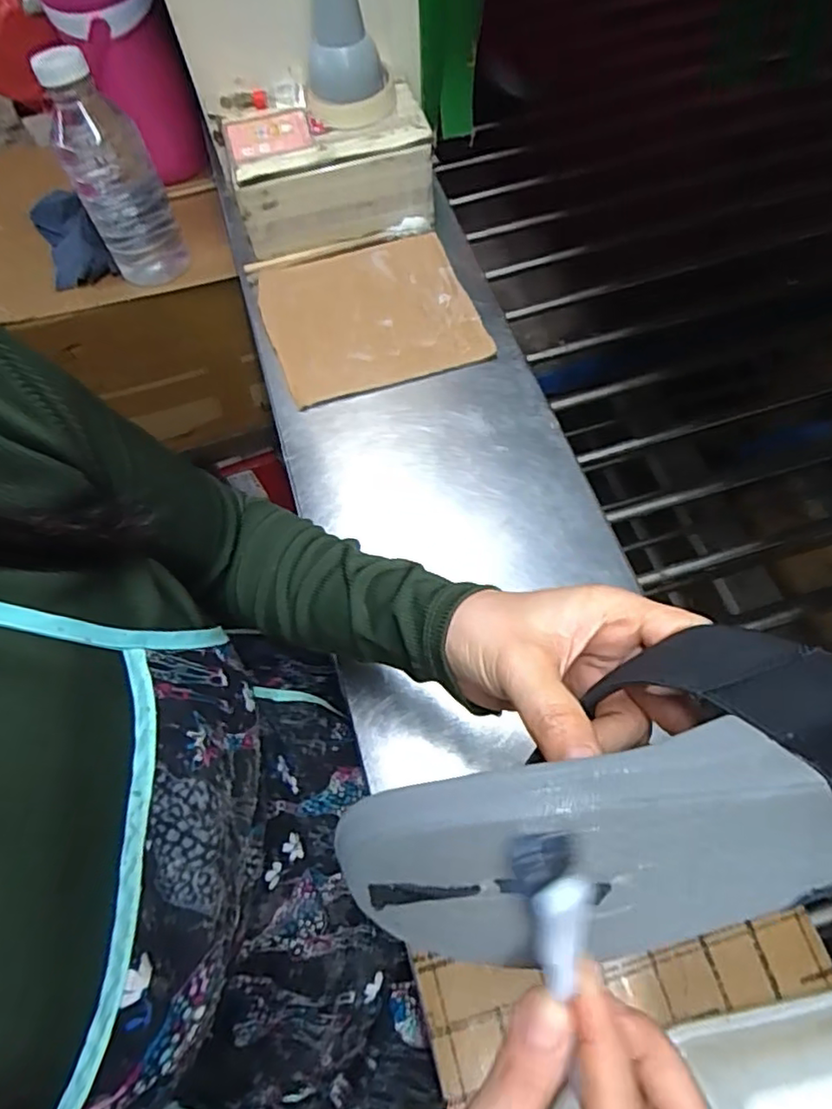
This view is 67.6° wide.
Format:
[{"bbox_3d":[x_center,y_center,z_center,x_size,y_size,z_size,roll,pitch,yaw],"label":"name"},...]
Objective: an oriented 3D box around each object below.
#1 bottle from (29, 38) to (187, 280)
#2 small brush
[{"bbox_3d":[-0.330,-0.413,0.682,0.088,0.231,0.079,-26,66,-9],"label":"bottle"},{"bbox_3d":[0.042,0.112,0.184,0.018,0.059,0.019,-14,22,-6],"label":"small brush"}]

